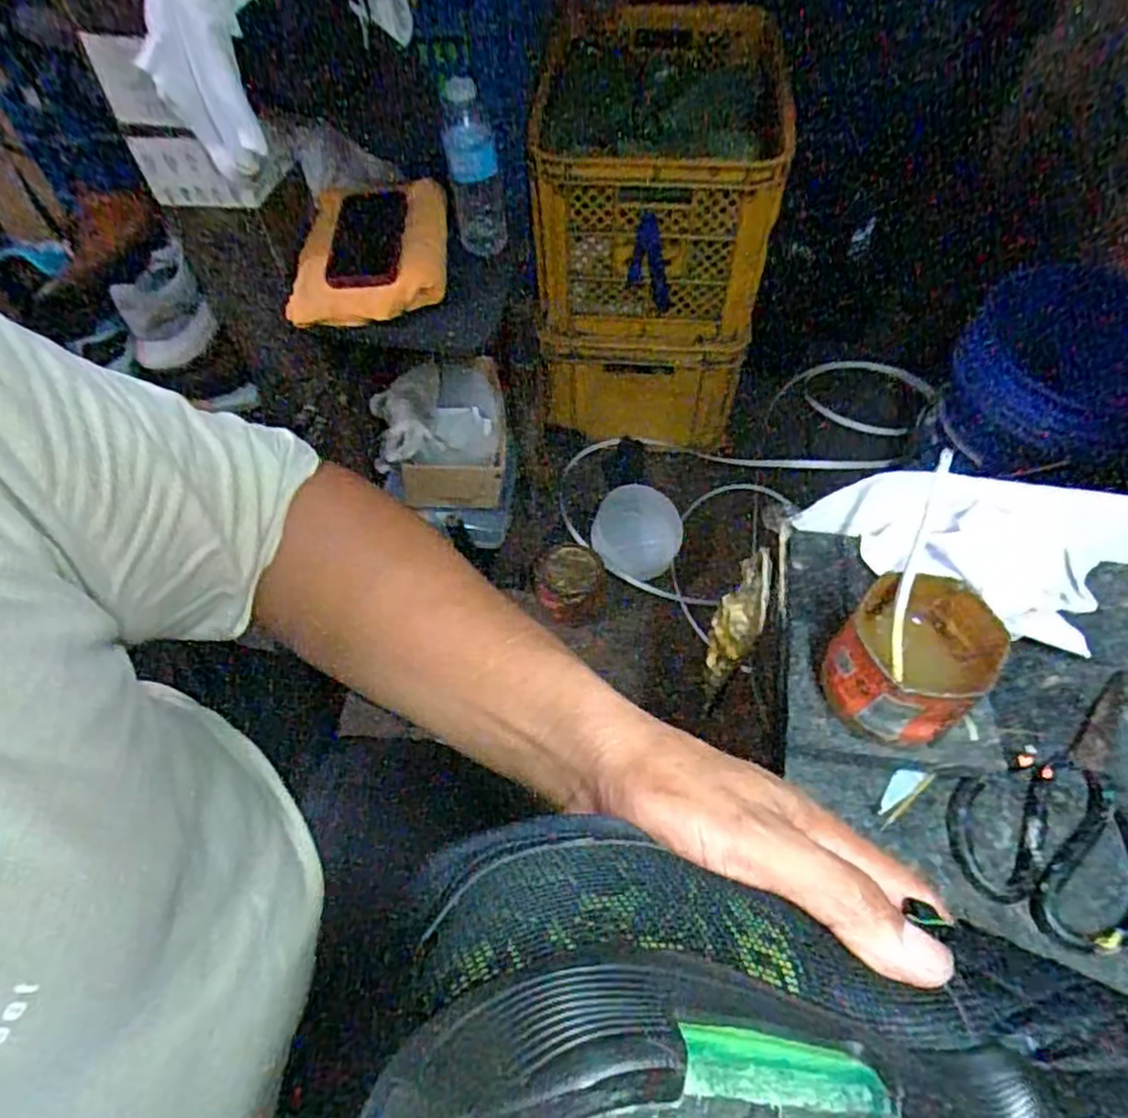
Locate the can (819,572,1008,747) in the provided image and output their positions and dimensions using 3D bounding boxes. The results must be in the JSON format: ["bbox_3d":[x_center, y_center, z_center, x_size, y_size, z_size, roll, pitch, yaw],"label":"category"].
[{"bbox_3d":[0.197,0.065,0.427,0.075,0.085,0.082,-1,56,2],"label":"can"}]

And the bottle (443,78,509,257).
[{"bbox_3d":[-0.098,-0.421,0.809,0.062,0.201,0.054,-10,56,-4],"label":"bottle"}]

